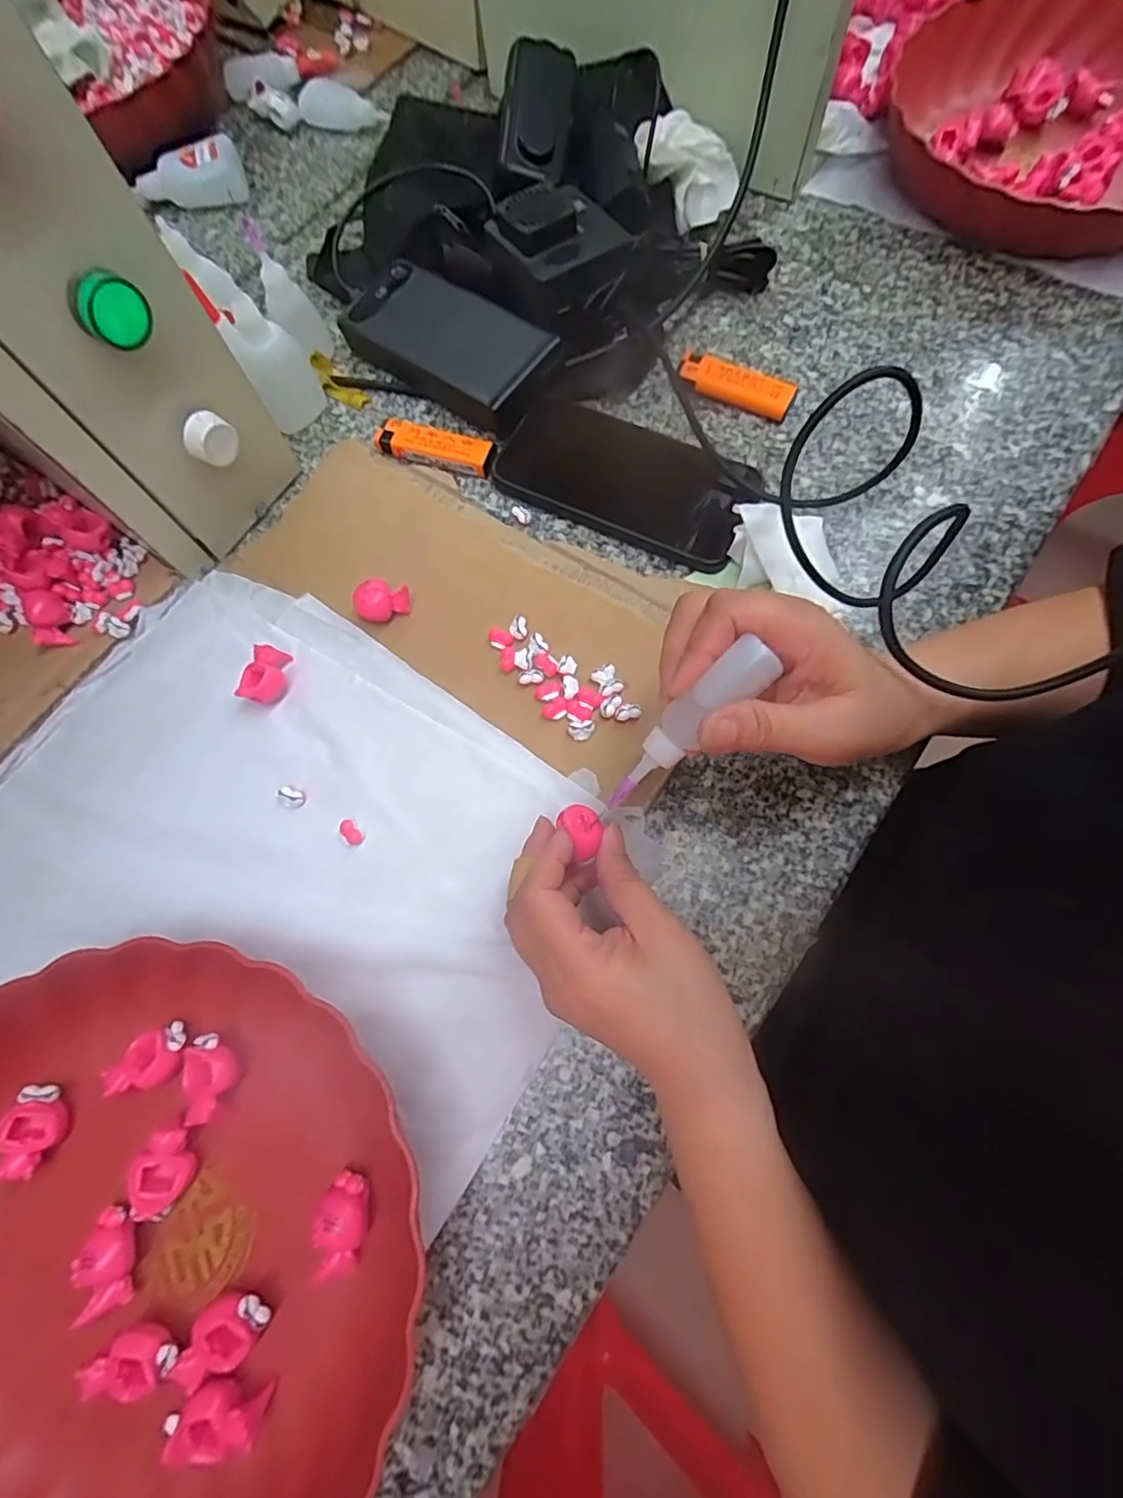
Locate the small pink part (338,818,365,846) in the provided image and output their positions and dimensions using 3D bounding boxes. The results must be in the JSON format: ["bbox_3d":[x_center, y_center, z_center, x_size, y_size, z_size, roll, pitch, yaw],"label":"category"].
[{"bbox_3d":[-0.111,0.044,0.318,0.009,0.004,0.015,-40,75,-10],"label":"small pink part"}]

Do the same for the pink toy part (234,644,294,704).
[{"bbox_3d":[-0.165,-0.041,0.340,0.020,0.014,0.032,9,73,5],"label":"pink toy part"}]

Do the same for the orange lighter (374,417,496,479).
[{"bbox_3d":[-0.085,-0.204,0.408,0.082,0.011,0.025,18,74,8],"label":"orange lighter"}]

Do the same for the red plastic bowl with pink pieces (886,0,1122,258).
[{"bbox_3d":[0.366,-0.458,0.446,0.230,0.053,0.240,14,73,6],"label":"red plastic bowl with pink pieces"}]

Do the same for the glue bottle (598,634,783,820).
[{"bbox_3d":[0.051,-0.008,0.252,0.019,0.016,0.091,49,116,15],"label":"glue bottle"}]

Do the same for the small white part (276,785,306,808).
[{"bbox_3d":[-0.147,0.025,0.326,0.016,0.005,0.011,23,74,9],"label":"small white part"}]

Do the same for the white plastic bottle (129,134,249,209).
[{"bbox_3d":[-0.309,-0.473,0.499,0.090,0.028,0.037,-9,72,-1],"label":"white plastic bottle"}]

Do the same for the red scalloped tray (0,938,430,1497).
[{"bbox_3d":[-0.182,0.213,0.254,0.242,0.051,0.226,42,78,14],"label":"red scalloped tray"}]

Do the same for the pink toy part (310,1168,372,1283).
[{"bbox_3d":[-0.092,0.203,0.261,0.020,0.024,0.033,1,72,2],"label":"pink toy part"}]

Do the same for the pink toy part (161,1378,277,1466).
[{"bbox_3d":[-0.136,0.267,0.242,0.034,0.019,0.023,-21,73,-5],"label":"pink toy part"}]

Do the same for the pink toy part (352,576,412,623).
[{"bbox_3d":[-0.105,-0.086,0.357,0.028,0.022,0.022,10,73,5],"label":"pink toy part"}]

